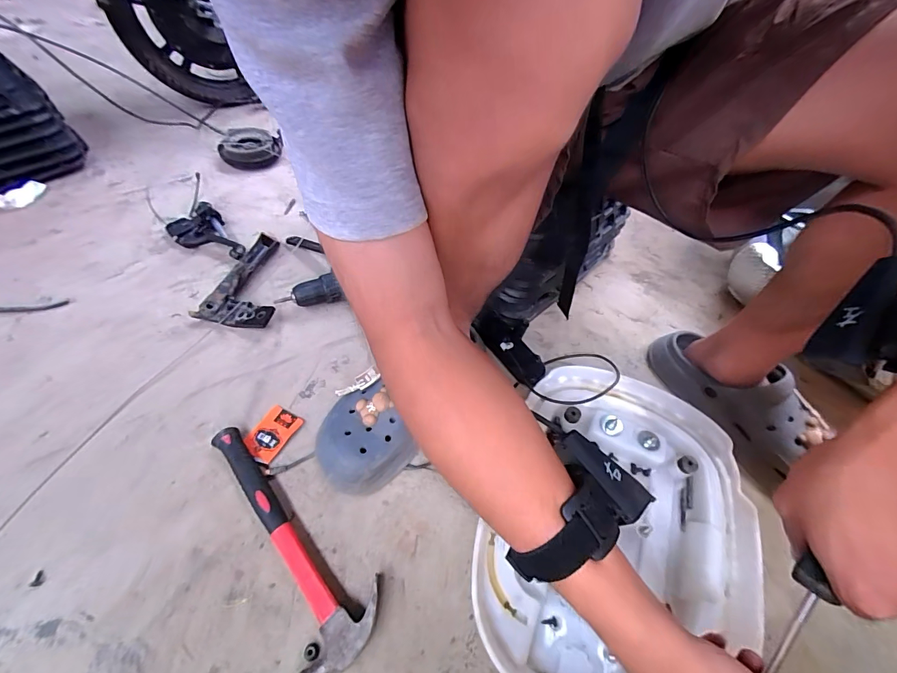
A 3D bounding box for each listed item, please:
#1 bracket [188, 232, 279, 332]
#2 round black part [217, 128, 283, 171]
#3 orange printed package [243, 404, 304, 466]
[{"bbox_3d":[-0.300,-0.090,0.618,0.112,0.031,0.183,13,52,5],"label":"bracket"},{"bbox_3d":[-0.440,-0.408,0.854,0.121,0.042,0.125,-2,52,-7],"label":"round black part"},{"bbox_3d":[-0.218,0.118,0.476,0.051,0.009,0.064,23,53,13],"label":"orange printed package"}]

